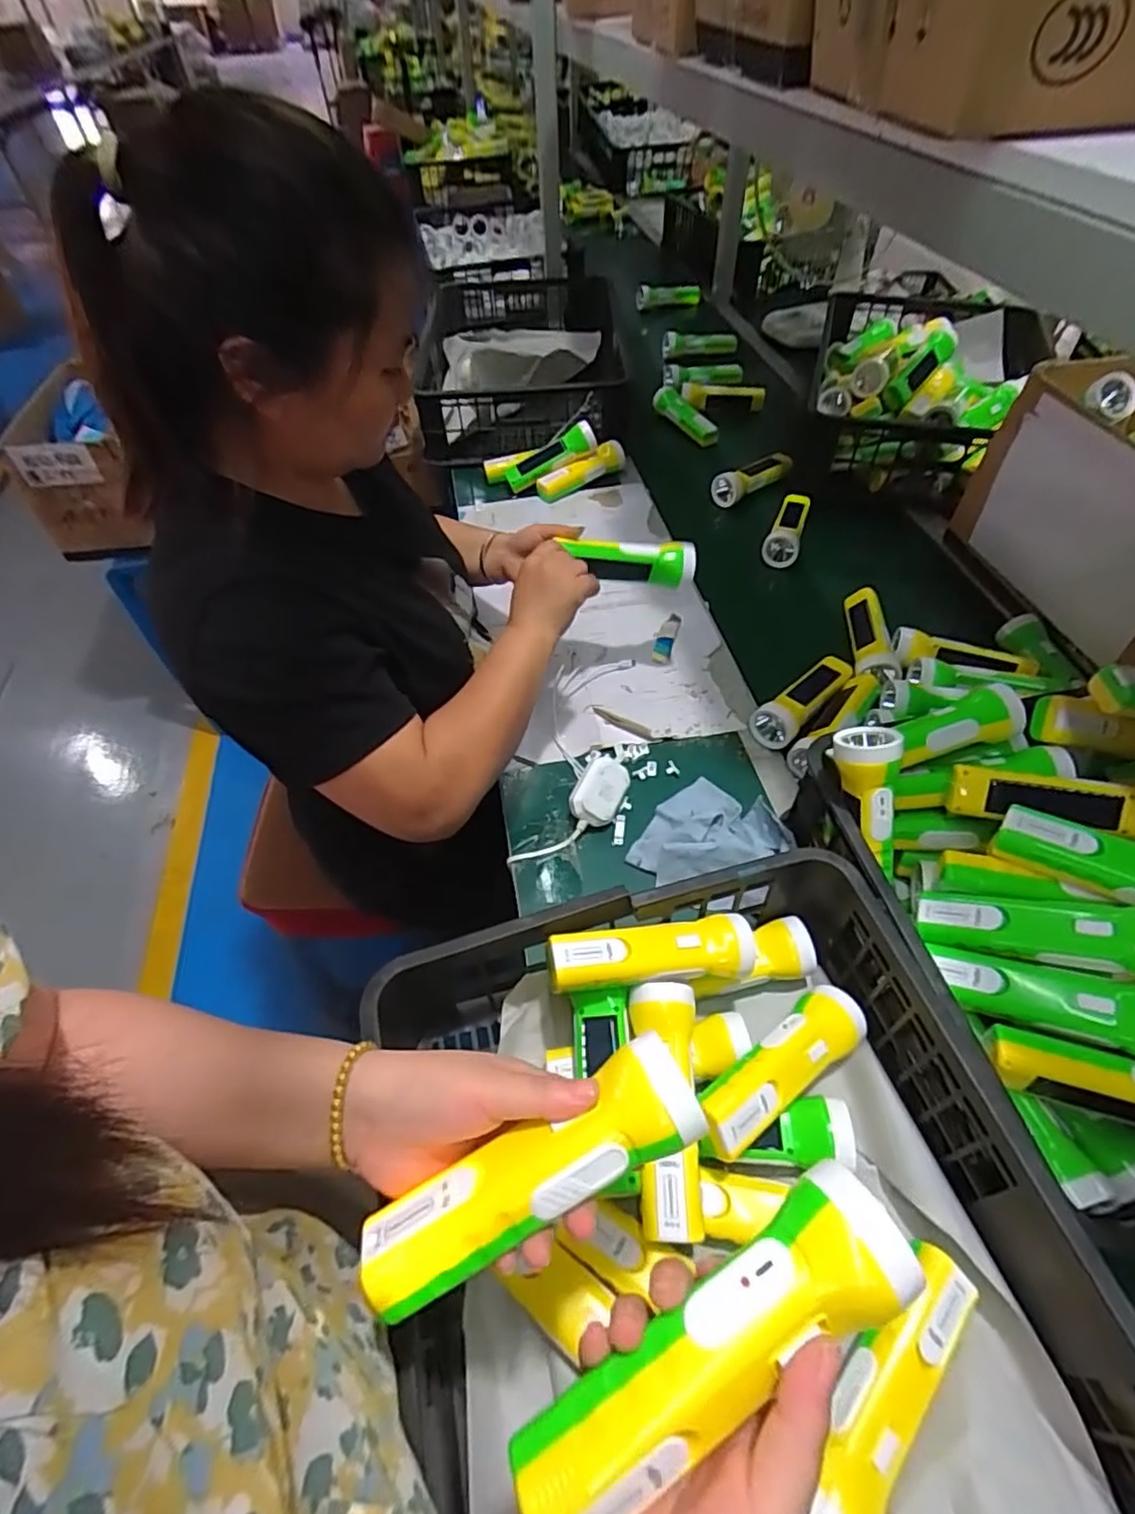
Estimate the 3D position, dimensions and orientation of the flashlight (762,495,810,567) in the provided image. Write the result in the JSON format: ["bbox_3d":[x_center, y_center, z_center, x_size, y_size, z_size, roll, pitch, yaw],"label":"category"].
[{"bbox_3d":[0.352,-0.361,1.025,0.054,0.048,0.153,18,53,16],"label":"flashlight"}]

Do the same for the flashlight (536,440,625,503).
[{"bbox_3d":[0.028,-0.503,1.138,0.175,0.046,0.041,-29,54,-5],"label":"flashlight"}]

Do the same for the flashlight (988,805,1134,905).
[{"bbox_3d":[0.413,0.085,0.471,0.168,0.044,0.049,26,86,33],"label":"flashlight"}]

